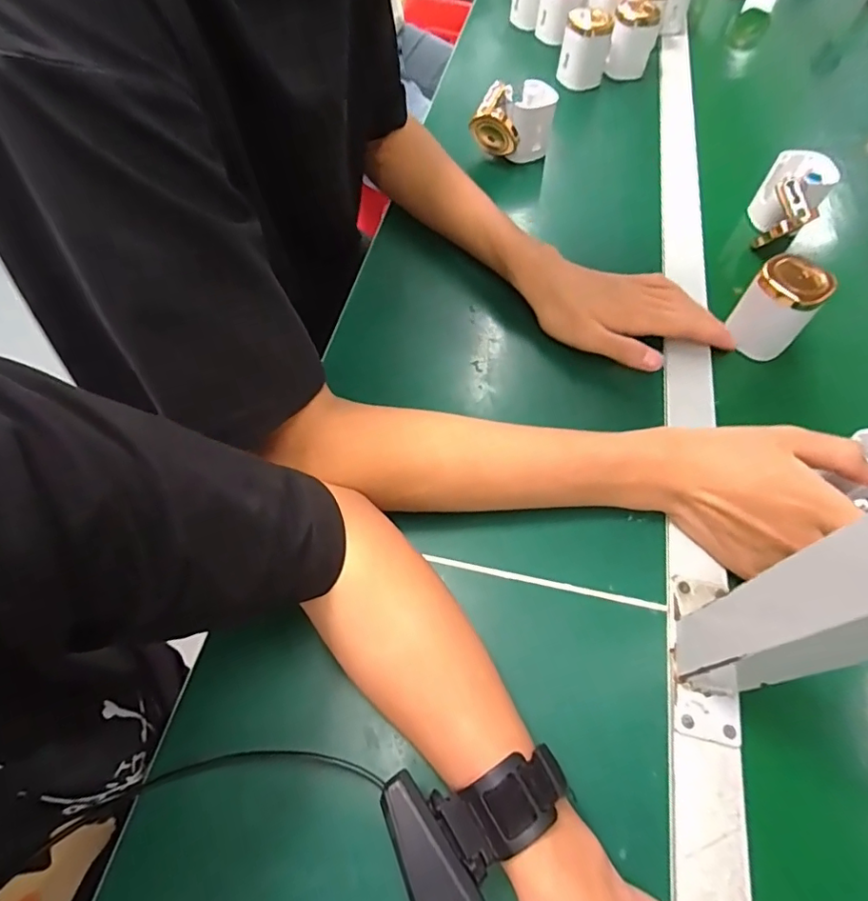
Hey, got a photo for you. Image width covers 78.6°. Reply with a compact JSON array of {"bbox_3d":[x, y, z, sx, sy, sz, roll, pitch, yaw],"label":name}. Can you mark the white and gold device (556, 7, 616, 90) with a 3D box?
[{"bbox_3d":[0.203,-0.542,0.714,0.062,0.074,0.064,10,58,3],"label":"white and gold device"}]

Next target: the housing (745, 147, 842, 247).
[{"bbox_3d":[0.364,-0.255,0.552,0.059,0.064,0.106,29,61,14],"label":"housing"}]

